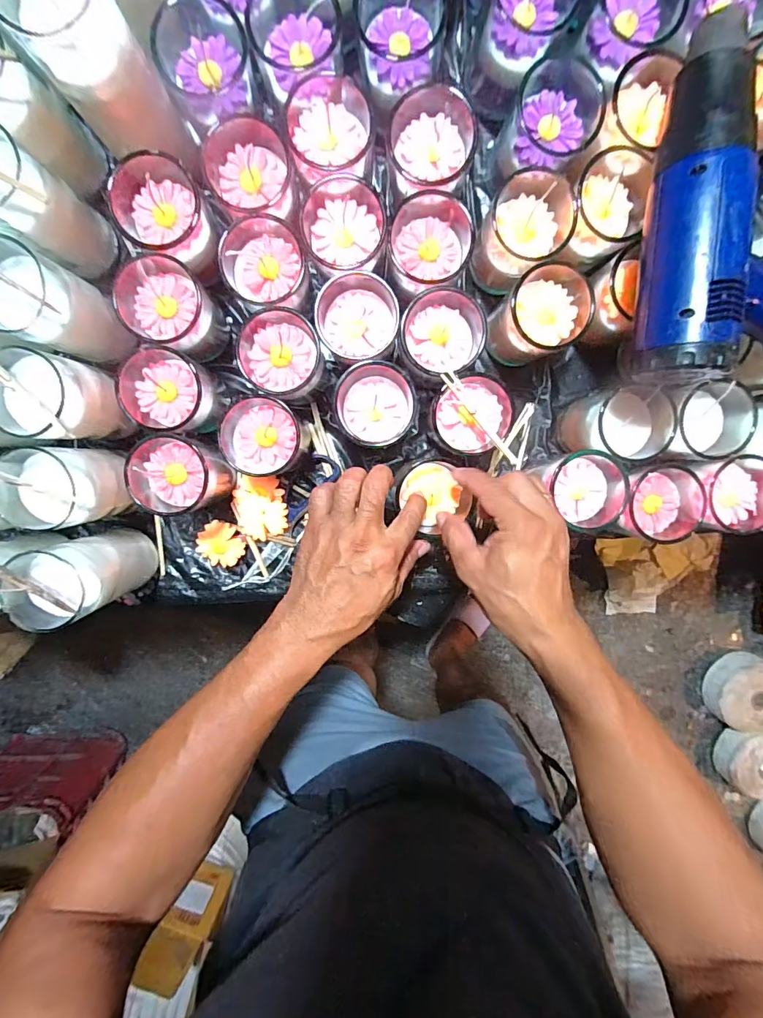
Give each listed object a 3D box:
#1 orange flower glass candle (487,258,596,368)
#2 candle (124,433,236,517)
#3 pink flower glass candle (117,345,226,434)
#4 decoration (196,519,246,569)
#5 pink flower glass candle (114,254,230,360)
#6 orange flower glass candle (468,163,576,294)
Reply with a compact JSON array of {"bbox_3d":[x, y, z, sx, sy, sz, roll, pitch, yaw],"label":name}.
[{"bbox_3d":[0.146,-0.181,0.413,0.075,0.086,0.069,0,97,-3],"label":"orange flower glass candle"},{"bbox_3d":[-0.190,-0.034,0.416,0.069,0.081,0.070,0,97,-3],"label":"candle"},{"bbox_3d":[-0.191,-0.108,0.412,0.075,0.087,0.069,0,97,-3],"label":"pink flower glass candle"},{"bbox_3d":[-0.173,0.038,0.467,0.048,0.011,0.048,0,97,-3],"label":"decoration"},{"bbox_3d":[-0.191,-0.182,0.399,0.069,0.088,0.066,0,97,-3],"label":"pink flower glass candle"},{"bbox_3d":[0.128,-0.253,0.401,0.072,0.075,0.080,21,95,-5],"label":"orange flower glass candle"}]

